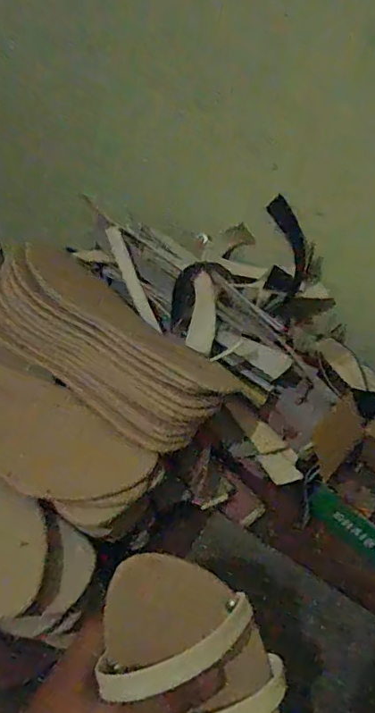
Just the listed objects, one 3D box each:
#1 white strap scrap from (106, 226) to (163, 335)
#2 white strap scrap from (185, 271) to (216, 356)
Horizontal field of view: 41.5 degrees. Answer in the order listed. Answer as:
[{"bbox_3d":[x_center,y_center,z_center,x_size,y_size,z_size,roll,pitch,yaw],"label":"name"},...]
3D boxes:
[{"bbox_3d":[-0.053,-0.073,0.475,0.015,0.008,0.110,-20,82,-19],"label":"white strap scrap"},{"bbox_3d":[0.015,-0.040,0.445,0.023,0.012,0.083,8,53,1],"label":"white strap scrap"}]

